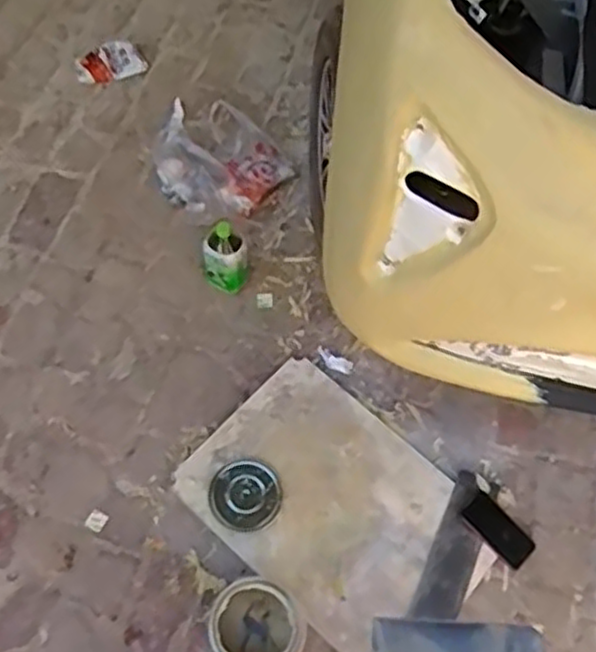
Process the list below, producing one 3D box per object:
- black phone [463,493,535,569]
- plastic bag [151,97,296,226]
[{"bbox_3d":[0.406,0.409,1.473,0.075,0.016,0.148,-37,71,-21],"label":"black phone"},{"bbox_3d":[-0.227,-0.432,1.808,0.292,0.110,0.384,-40,72,-22],"label":"plastic bag"}]

